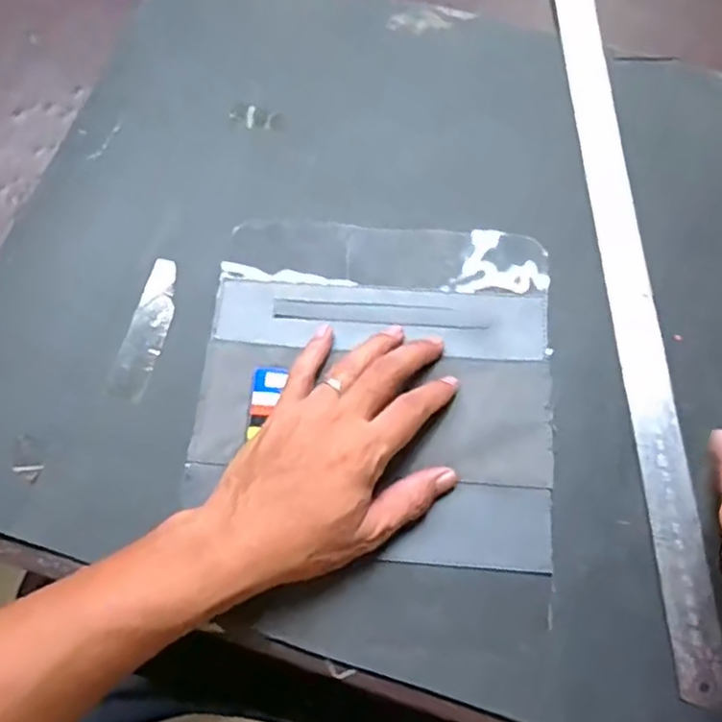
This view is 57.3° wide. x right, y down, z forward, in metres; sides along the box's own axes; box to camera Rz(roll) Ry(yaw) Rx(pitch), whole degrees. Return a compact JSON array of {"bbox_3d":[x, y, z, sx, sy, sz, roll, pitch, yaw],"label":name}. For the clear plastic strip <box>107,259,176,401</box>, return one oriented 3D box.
[{"bbox_3d":[-0.140,-0.022,0.437,0.025,0.004,0.099,13,71,6],"label":"clear plastic strip"}]

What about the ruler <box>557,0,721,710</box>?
[{"bbox_3d":[0.180,-0.064,0.447,0.030,0.007,0.522,-2,69,1],"label":"ruler"}]

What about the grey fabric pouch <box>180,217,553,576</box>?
[{"bbox_3d":[0.009,0.009,0.423,0.216,0.011,0.221,4,70,3],"label":"grey fabric pouch"}]

